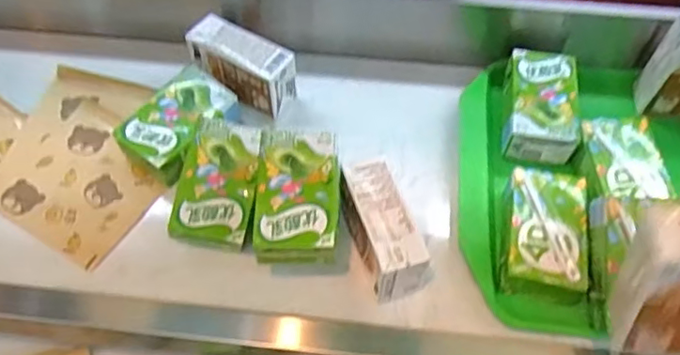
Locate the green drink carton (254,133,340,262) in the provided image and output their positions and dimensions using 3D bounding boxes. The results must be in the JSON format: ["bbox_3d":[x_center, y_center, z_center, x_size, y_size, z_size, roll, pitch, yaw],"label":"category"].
[{"bbox_3d":[-0.034,0.017,0.484,0.064,0.038,0.110,1,58,1],"label":"green drink carton"}]

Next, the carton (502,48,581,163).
[{"bbox_3d":[0.199,-0.071,0.586,0.066,0.041,0.106,8,59,5],"label":"carton"}]

